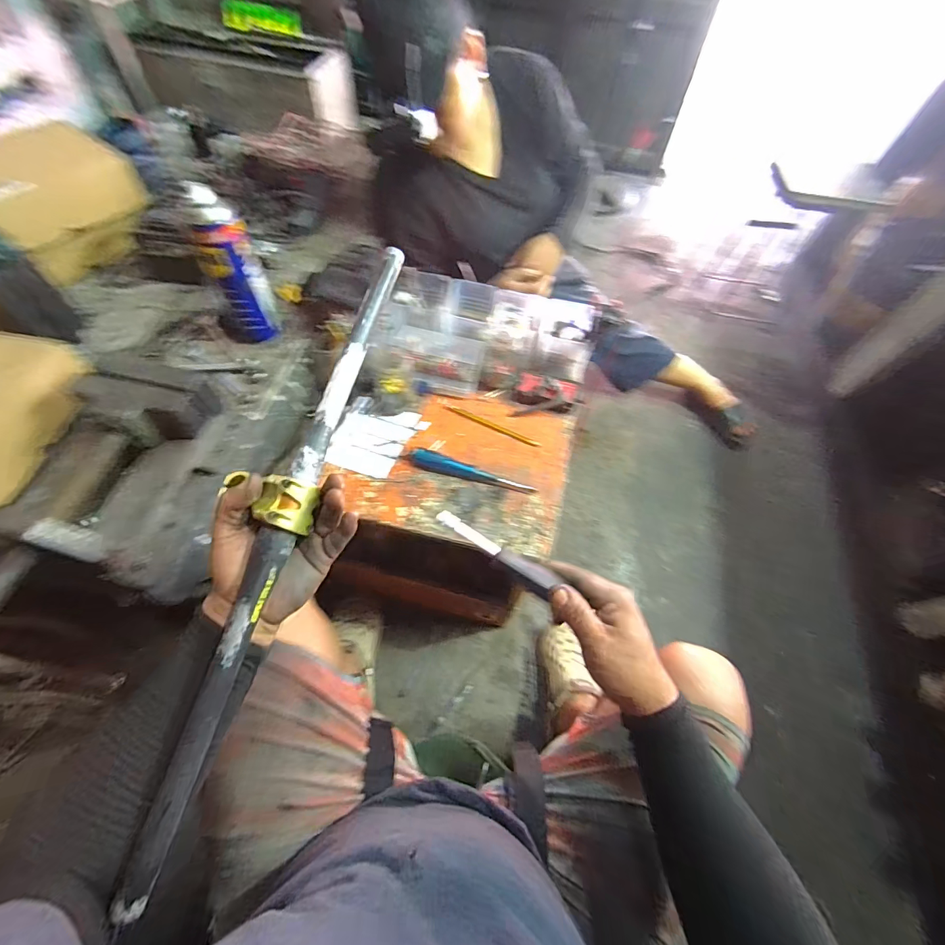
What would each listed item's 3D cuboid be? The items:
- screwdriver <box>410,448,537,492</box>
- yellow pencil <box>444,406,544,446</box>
[{"bbox_3d":[-0.001,0.002,0.664,0.199,0.023,0.023,19,60,6],"label":"screwdriver"},{"bbox_3d":[0.033,-0.081,0.725,0.178,0.006,0.010,26,61,10],"label":"yellow pencil"}]

